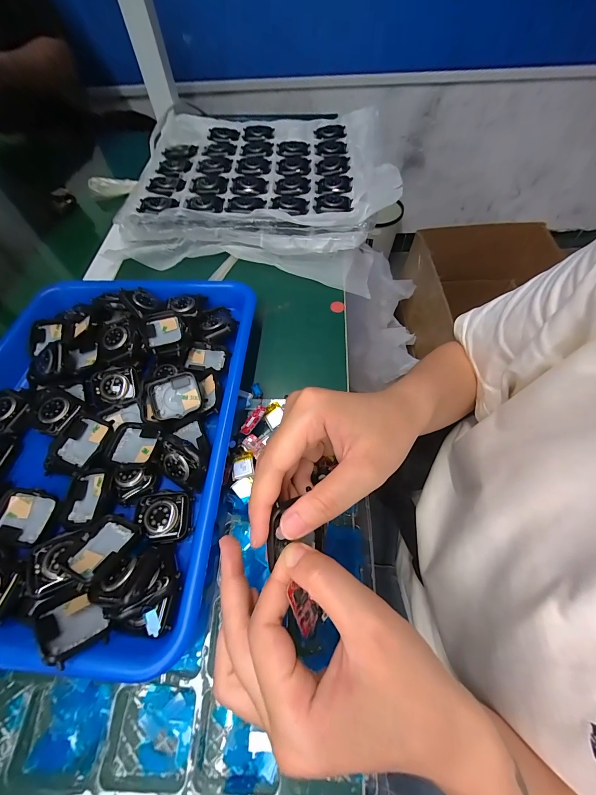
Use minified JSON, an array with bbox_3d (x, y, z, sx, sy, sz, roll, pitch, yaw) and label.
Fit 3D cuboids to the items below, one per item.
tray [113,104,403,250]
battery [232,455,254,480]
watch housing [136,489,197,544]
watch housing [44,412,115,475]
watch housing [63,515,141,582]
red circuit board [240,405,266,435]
[{"bbox_3d":[-0.046,-0.308,0.426,0.343,0.044,0.256,6,61,6],"label":"tray"},{"bbox_3d":[-0.046,0.056,0.254,0.018,0.004,0.017,-11,61,-3],"label":"battery"},{"bbox_3d":[-0.099,0.088,0.231,0.038,0.010,0.036,-7,61,-2],"label":"watch housing"},{"bbox_3d":[-0.176,0.039,0.255,0.042,0.016,0.049,11,62,8],"label":"watch housing"},{"bbox_3d":[-0.134,0.102,0.213,0.031,0.007,0.042,9,39,24],"label":"watch housing"},{"bbox_3d":[-0.040,0.020,0.277,0.011,0.006,0.030,32,67,18],"label":"red circuit board"}]

